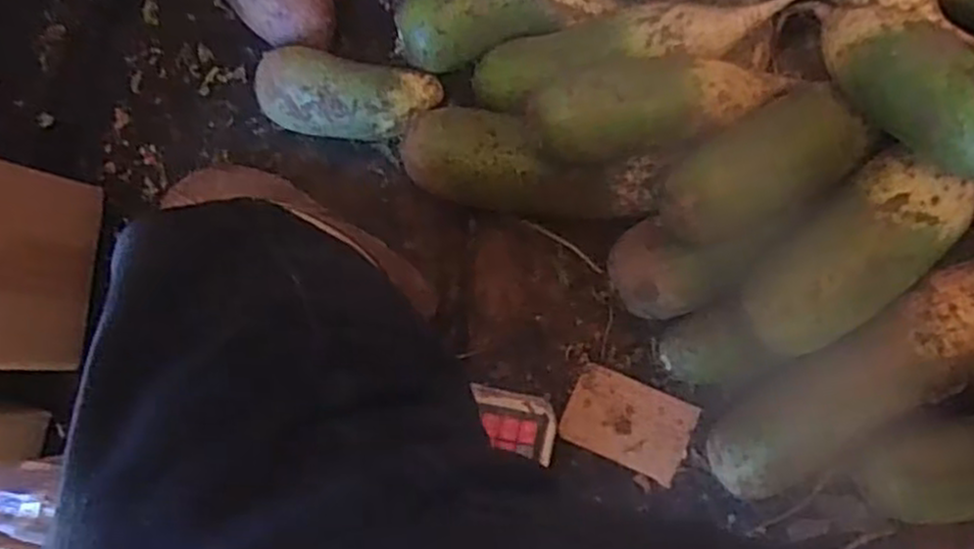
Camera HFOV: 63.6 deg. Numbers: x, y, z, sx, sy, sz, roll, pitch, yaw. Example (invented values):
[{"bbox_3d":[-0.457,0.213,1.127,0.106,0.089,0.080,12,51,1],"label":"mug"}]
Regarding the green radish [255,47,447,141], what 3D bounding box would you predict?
[{"bbox_3d":[-0.107,-0.135,0.615,0.135,0.065,0.065,12,86,8],"label":"green radish"}]

